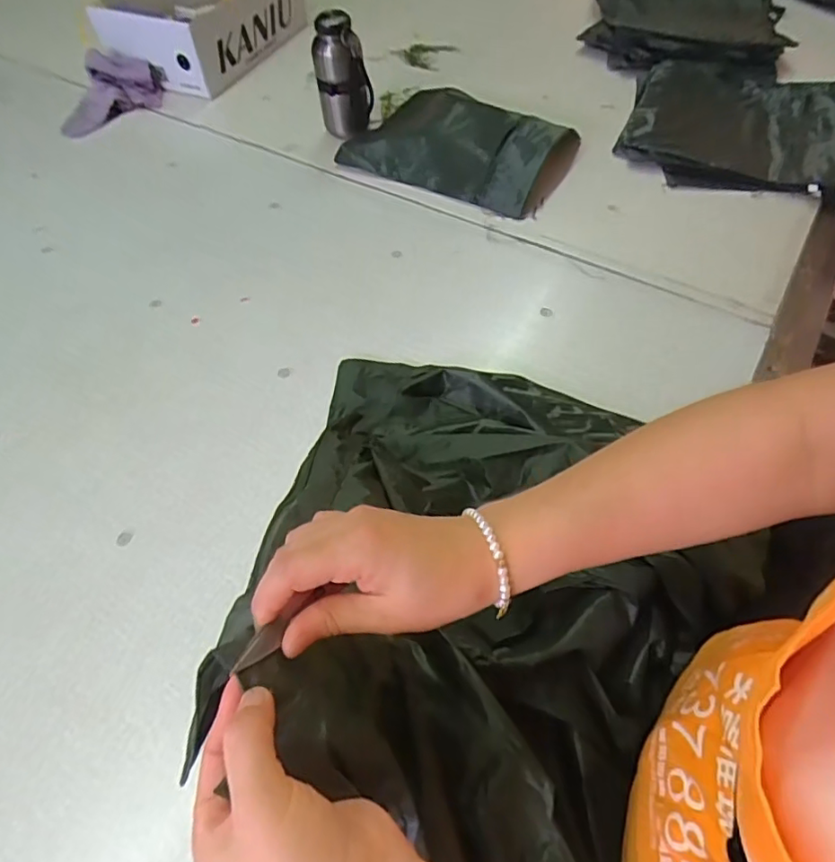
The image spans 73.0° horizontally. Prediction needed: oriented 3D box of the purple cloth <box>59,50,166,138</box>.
[{"bbox_3d":[-0.561,-0.616,1.014,0.188,0.059,0.142,-24,59,-13],"label":"purple cloth"}]

